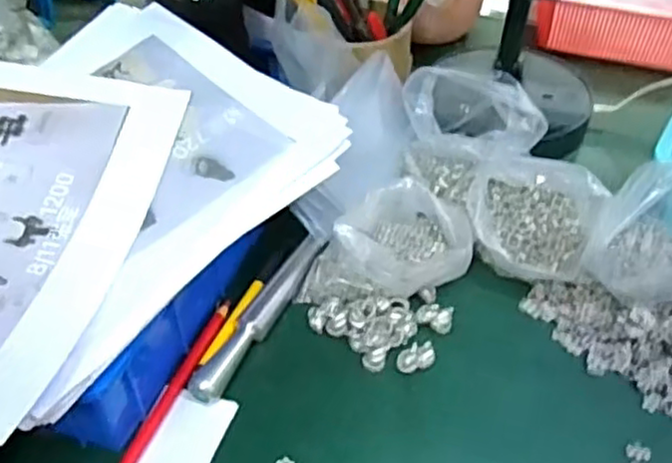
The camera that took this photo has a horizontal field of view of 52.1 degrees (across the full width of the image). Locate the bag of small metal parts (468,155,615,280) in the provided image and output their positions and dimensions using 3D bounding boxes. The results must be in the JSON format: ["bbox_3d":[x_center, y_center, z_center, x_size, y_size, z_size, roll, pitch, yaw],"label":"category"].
[{"bbox_3d":[0.148,-0.010,0.516,0.092,0.070,0.091,5,44,7],"label":"bag of small metal parts"}]

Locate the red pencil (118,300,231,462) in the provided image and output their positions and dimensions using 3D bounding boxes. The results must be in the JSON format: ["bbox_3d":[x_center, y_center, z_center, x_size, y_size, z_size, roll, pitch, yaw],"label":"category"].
[{"bbox_3d":[-0.109,0.108,0.454,0.012,0.007,0.166,14,46,16],"label":"red pencil"}]

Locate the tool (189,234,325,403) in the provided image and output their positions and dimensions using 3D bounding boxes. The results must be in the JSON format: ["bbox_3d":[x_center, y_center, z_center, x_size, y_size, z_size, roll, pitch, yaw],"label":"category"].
[{"bbox_3d":[-0.053,0.057,0.494,0.021,0.015,0.157,20,48,21],"label":"tool"}]

